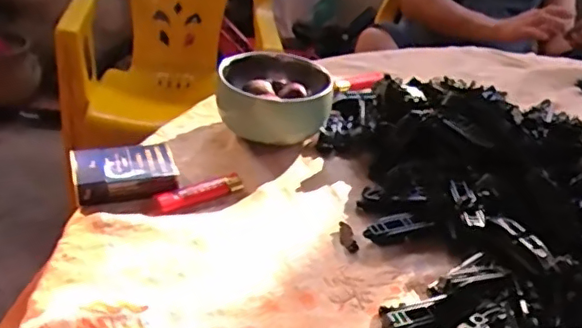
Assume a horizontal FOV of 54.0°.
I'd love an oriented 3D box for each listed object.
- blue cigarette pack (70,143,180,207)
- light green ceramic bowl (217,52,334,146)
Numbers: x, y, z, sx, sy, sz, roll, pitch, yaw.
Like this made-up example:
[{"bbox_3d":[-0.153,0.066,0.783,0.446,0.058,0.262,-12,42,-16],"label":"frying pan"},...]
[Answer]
[{"bbox_3d":[-0.148,0.006,0.513,0.086,0.016,0.057,-9,59,-20],"label":"blue cigarette pack"},{"bbox_3d":[-0.021,-0.068,0.620,0.113,0.073,0.113,5,32,-3],"label":"light green ceramic bowl"}]

